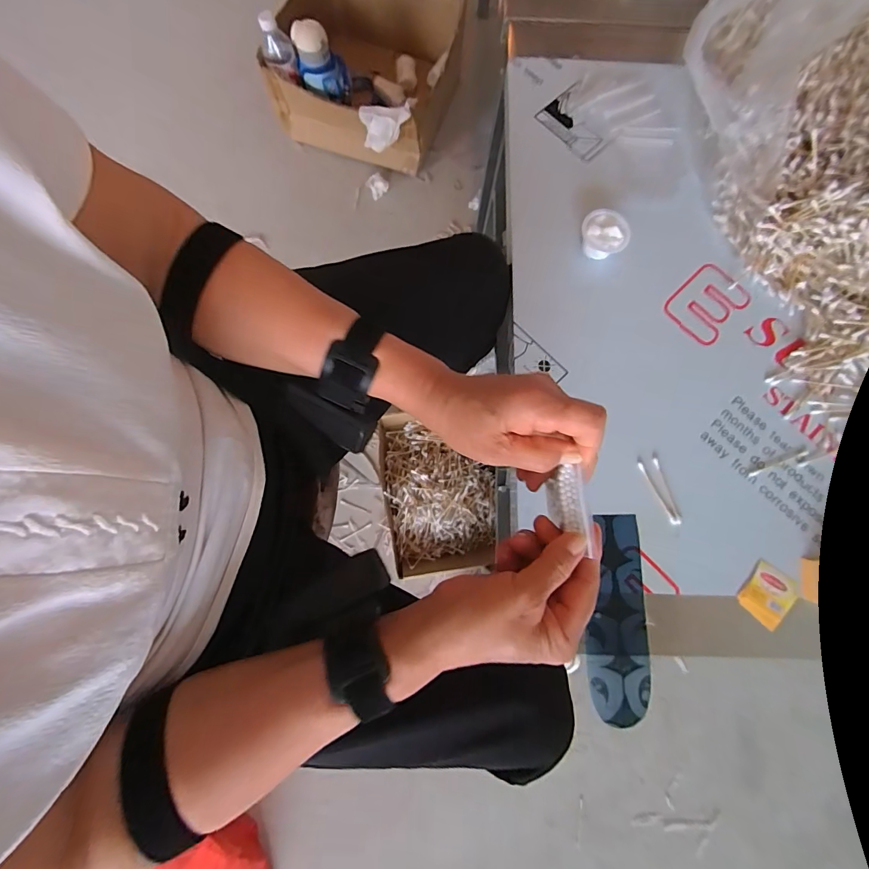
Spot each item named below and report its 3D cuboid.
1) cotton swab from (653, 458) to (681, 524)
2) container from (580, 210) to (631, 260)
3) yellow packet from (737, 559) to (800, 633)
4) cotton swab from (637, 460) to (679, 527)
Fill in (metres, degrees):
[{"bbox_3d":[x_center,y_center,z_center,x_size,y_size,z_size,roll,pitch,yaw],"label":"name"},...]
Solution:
[{"bbox_3d":[0.245,0.059,0.437,0.007,0.004,0.069,-13,78,-5],"label":"cotton swab"},{"bbox_3d":[0.195,-0.229,0.484,0.053,0.035,0.049,0,77,-2],"label":"container"},{"bbox_3d":[0.336,0.160,0.417,0.047,0.004,0.055,40,79,7],"label":"yellow packet"},{"bbox_3d":[0.233,0.061,0.436,0.006,0.005,0.071,-24,79,-7],"label":"cotton swab"}]

